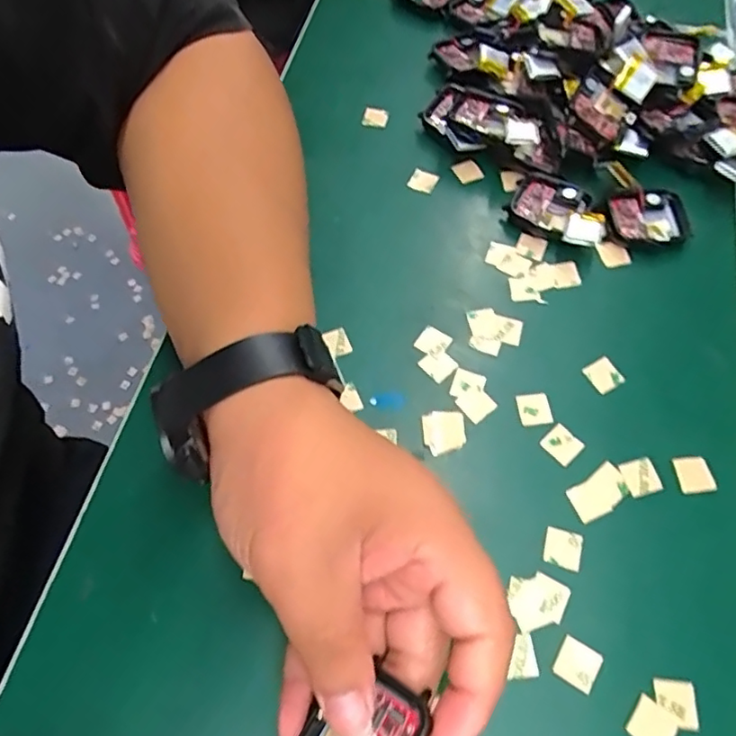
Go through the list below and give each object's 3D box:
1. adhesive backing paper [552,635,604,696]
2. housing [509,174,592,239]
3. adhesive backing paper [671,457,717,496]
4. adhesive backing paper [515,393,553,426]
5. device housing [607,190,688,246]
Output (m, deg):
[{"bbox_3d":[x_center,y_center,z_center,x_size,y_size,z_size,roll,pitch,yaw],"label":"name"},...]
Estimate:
[{"bbox_3d":[0.085,0.120,0.234,0.016,0.004,0.016,27,70,17],"label":"adhesive backing paper"},{"bbox_3d":[0.103,-0.094,0.333,0.040,0.010,0.037,31,68,17],"label":"housing"},{"bbox_3d":[0.152,0.050,0.268,0.016,0.004,0.017,-8,69,3],"label":"adhesive backing paper"},{"bbox_3d":[0.082,0.020,0.285,0.015,0.004,0.016,-9,63,-2],"label":"adhesive backing paper"},{"bbox_3d":[0.160,-0.085,0.328,0.040,0.007,0.036,-4,63,1],"label":"device housing"}]

